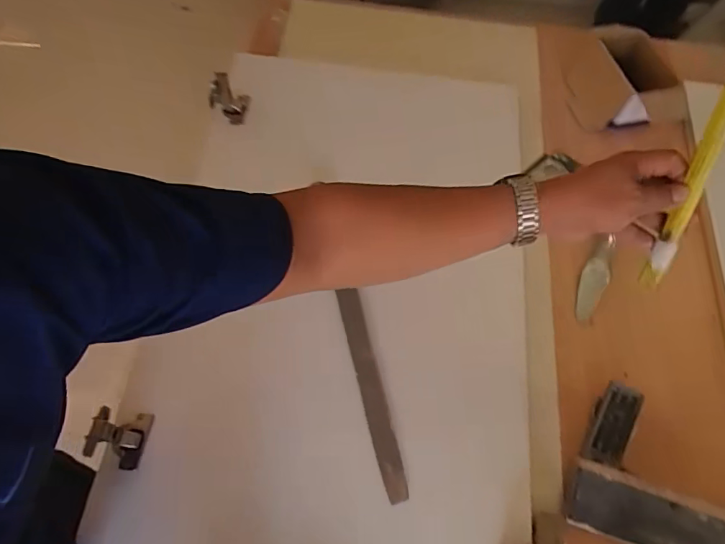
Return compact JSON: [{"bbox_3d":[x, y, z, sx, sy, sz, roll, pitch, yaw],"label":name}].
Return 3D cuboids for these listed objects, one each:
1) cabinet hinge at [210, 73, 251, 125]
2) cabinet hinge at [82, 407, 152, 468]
[{"bbox_3d":[-0.205,-0.270,0.760,0.043,0.082,0.049,-12,40,19],"label":"cabinet hinge"},{"bbox_3d":[-0.264,0.177,0.533,0.044,0.066,0.058,6,64,0],"label":"cabinet hinge"}]

